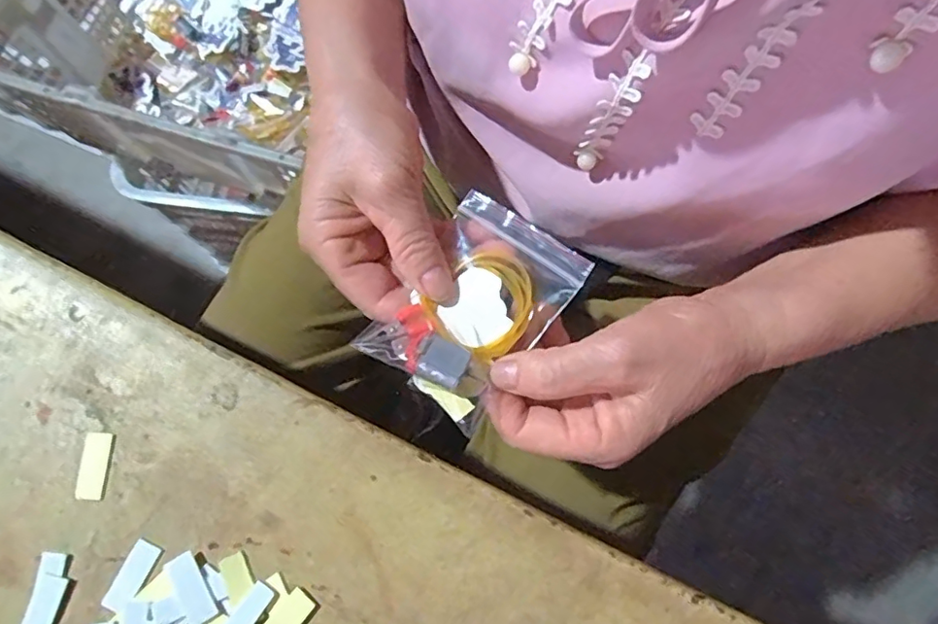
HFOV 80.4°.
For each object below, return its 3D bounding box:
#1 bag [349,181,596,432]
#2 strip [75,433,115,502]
[{"bbox_3d":[0.003,-0.005,0.263,0.070,0.020,0.099,36,75,9],"label":"bag"},{"bbox_3d":[-0.165,0.068,0.243,0.013,0.004,0.029,1,73,-1],"label":"strip"}]

